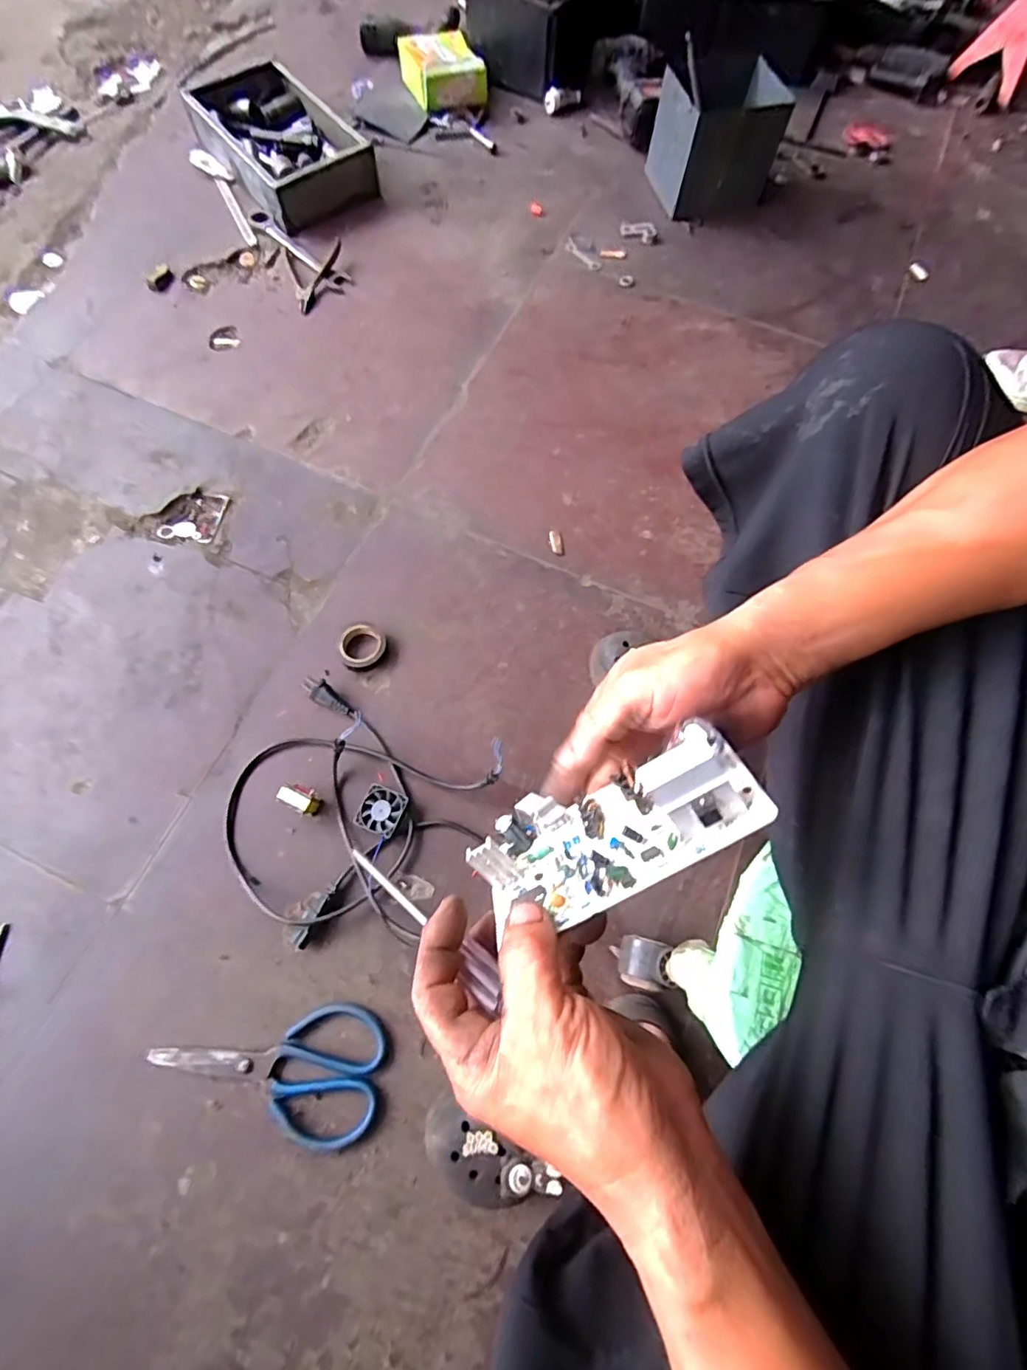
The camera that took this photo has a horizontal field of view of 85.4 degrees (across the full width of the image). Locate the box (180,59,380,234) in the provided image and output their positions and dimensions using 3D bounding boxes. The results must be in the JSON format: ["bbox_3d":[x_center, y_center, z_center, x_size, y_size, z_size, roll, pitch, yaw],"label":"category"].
[{"bbox_3d":[-0.448,-1.016,1.040,0.214,0.081,0.420,-37,74,-14],"label":"box"}]

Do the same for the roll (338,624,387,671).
[{"bbox_3d":[-0.191,-0.049,0.705,0.057,0.017,0.058,0,69,-1],"label":"roll"}]

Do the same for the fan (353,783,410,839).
[{"bbox_3d":[-0.151,0.143,0.635,0.049,0.013,0.050,22,70,7],"label":"fan"}]

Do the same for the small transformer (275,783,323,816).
[{"bbox_3d":[-0.240,0.128,0.627,0.038,0.034,0.026,25,70,9],"label":"small transformer"}]

